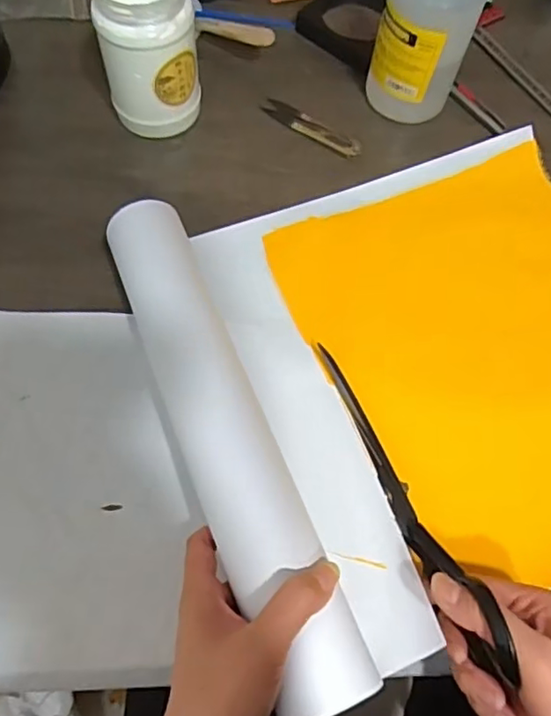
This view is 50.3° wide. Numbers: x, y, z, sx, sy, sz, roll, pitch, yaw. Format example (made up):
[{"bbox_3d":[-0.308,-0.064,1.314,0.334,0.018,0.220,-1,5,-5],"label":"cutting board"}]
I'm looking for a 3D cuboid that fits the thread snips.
[{"bbox_3d":[0.034,-0.215,0.546,0.101,0.009,0.021,33,69,11],"label":"thread snips"}]

